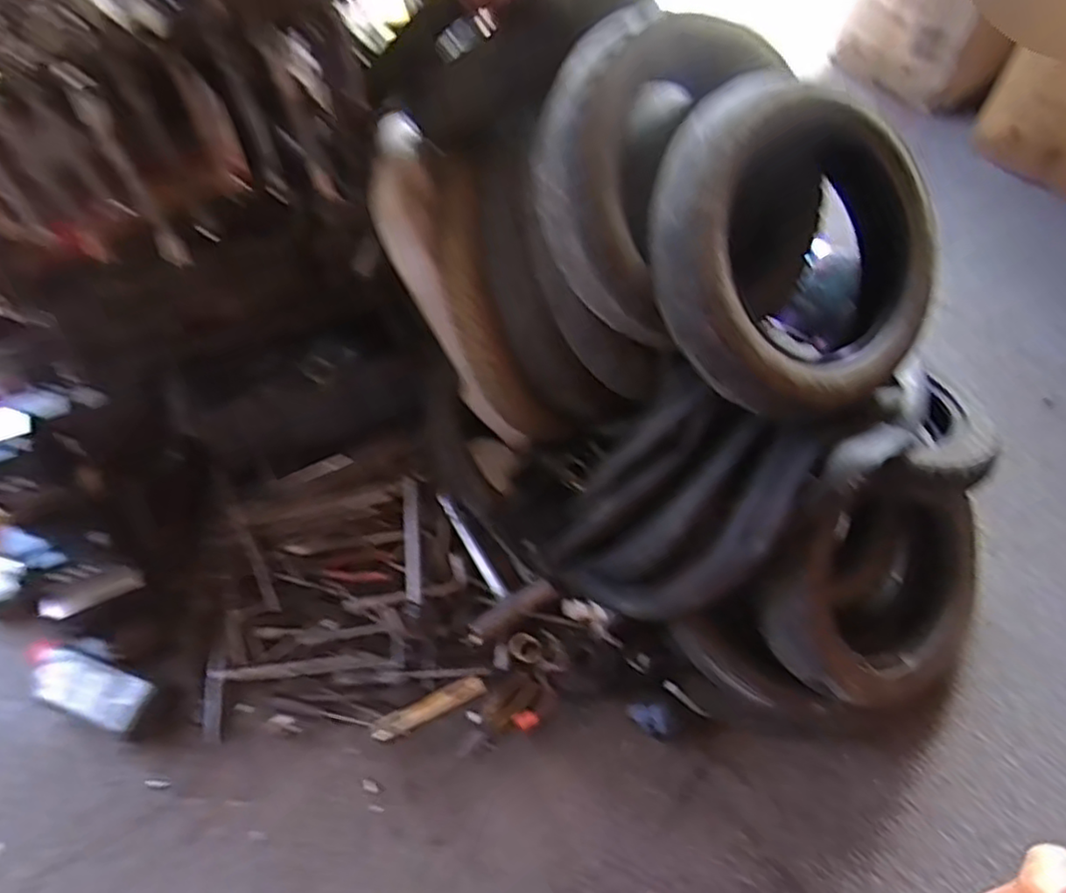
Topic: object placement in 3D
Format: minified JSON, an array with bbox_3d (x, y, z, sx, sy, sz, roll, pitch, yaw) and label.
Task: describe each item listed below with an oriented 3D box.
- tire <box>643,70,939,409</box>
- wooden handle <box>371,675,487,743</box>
[{"bbox_3d":[0.292,-0.221,0.757,0.342,0.085,0.349,-14,99,-11],"label":"tire"},{"bbox_3d":[-0.166,0.417,1.081,0.184,0.021,0.037,-22,58,-12],"label":"wooden handle"}]

